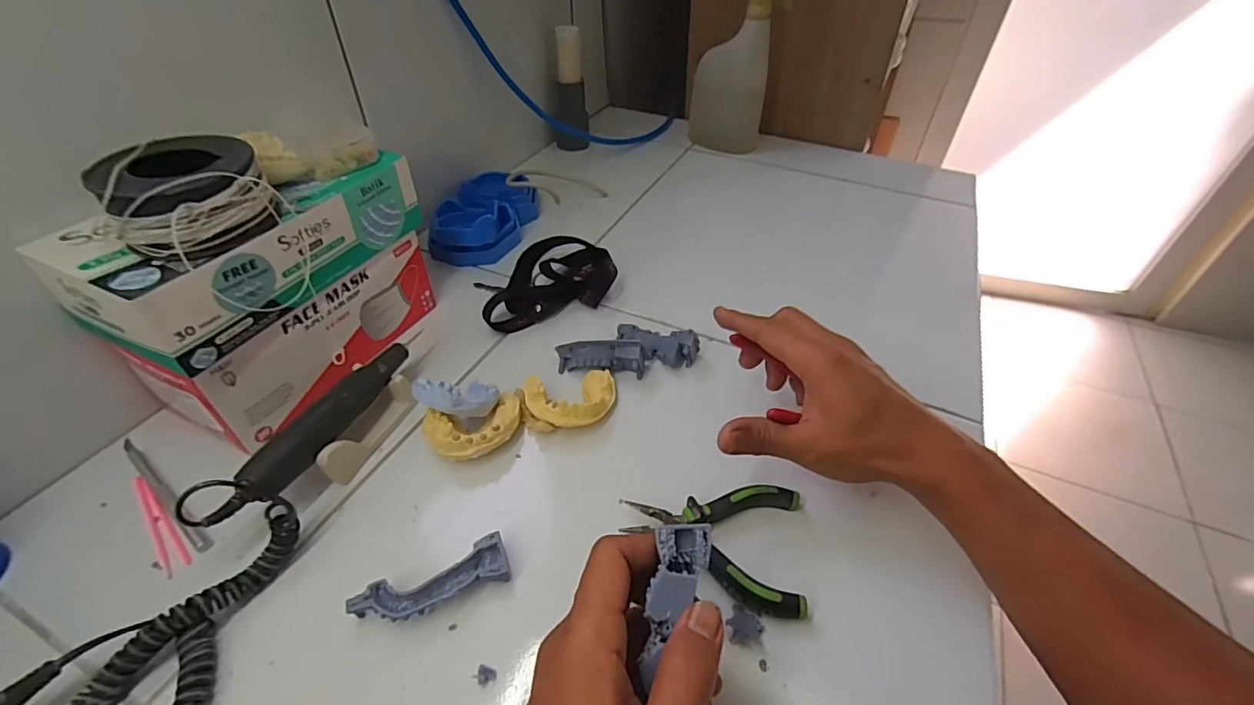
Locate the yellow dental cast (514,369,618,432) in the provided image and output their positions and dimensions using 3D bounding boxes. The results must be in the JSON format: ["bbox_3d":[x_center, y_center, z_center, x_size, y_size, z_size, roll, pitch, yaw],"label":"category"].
[{"bbox_3d":[-0.045,0.038,0.419,0.077,0.028,0.052,-12,45,-14],"label":"yellow dental cast"}]

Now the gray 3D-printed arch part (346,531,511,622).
[{"bbox_3d":[-0.114,0.136,0.313,0.087,0.017,0.027,-14,45,-15],"label":"gray 3D-printed arch part"}]

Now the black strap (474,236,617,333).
[{"bbox_3d":[-0.084,-0.079,0.539,0.133,0.032,0.110,-14,45,-15],"label":"black strap"}]

